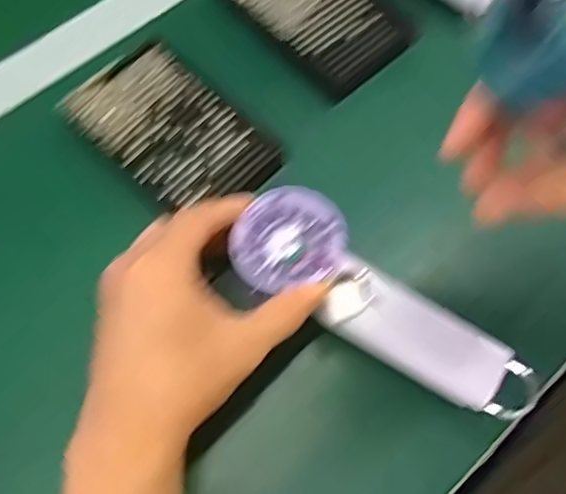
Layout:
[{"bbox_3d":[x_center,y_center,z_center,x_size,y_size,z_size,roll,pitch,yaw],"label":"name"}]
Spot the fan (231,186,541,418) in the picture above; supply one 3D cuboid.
[{"bbox_3d":[0.058,0.035,0.370,0.193,0.024,0.063,35,70,5],"label":"fan"}]

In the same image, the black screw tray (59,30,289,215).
[{"bbox_3d":[-0.077,-0.081,0.442,0.089,0.014,0.137,-42,74,-17],"label":"black screw tray"}]

